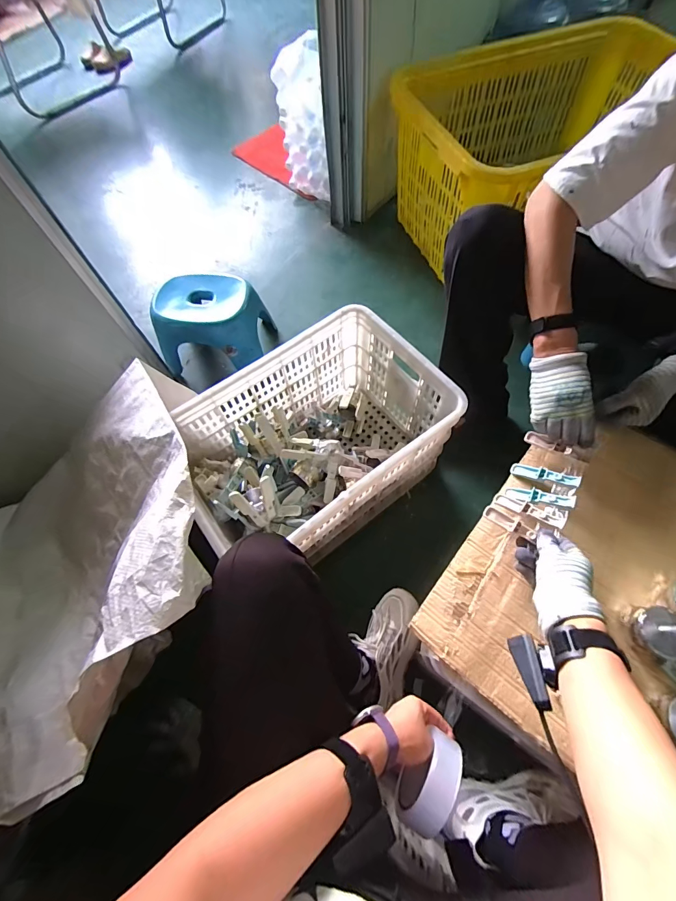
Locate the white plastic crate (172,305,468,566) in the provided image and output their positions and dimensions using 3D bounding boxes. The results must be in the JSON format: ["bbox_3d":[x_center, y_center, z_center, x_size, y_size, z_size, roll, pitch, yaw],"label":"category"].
[{"bbox_3d":[-0.046,-0.006,0.846,0.523,0.297,0.354,-36,69,-13],"label":"white plastic crate"}]

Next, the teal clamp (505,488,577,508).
[{"bbox_3d":[0.322,0.073,0.591,0.098,0.015,0.025,6,61,43],"label":"teal clamp"}]

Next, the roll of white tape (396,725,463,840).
[{"bbox_3d":[0.113,0.406,0.461,0.044,0.083,0.095,29,70,15],"label":"roll of white tape"}]

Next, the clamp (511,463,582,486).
[{"bbox_3d":[0.342,0.040,0.615,0.101,0.008,0.021,14,64,39],"label":"clamp"}]

